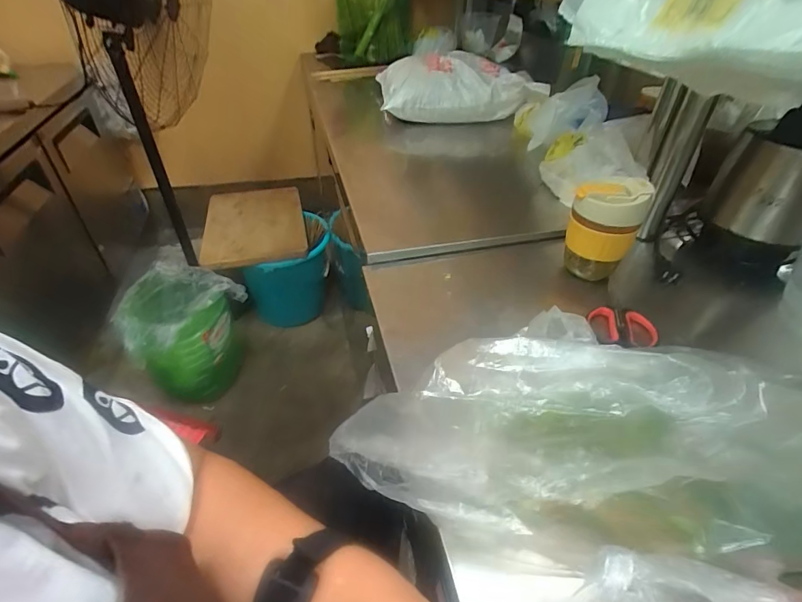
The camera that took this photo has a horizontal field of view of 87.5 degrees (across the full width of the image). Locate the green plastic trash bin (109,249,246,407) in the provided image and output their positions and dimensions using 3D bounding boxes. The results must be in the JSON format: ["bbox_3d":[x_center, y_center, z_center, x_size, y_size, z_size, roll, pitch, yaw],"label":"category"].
[{"bbox_3d":[-0.672,0.098,1.351,0.302,0.385,0.270,17,43,17],"label":"green plastic trash bin"}]

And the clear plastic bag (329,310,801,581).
[{"bbox_3d":[0.141,0.106,0.256,0.355,0.175,0.057,6,41,6],"label":"clear plastic bag"}]

